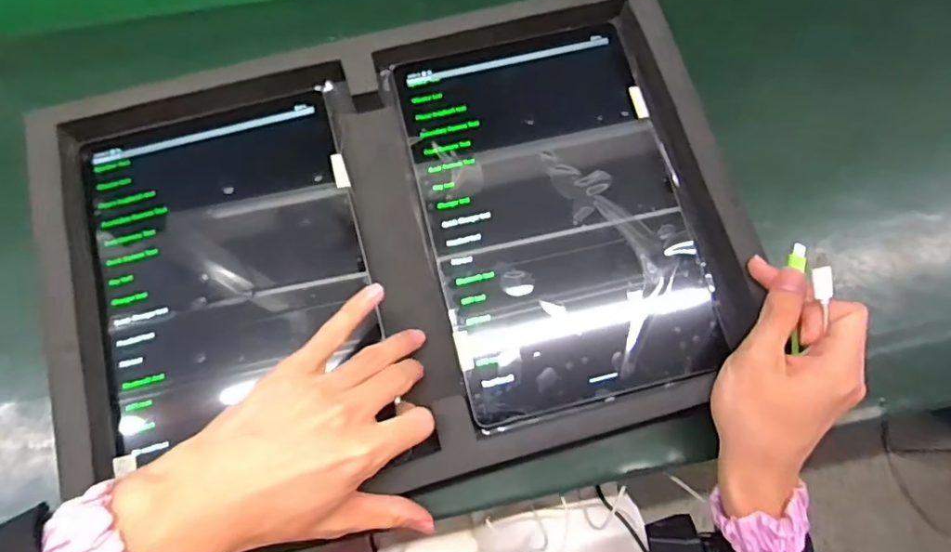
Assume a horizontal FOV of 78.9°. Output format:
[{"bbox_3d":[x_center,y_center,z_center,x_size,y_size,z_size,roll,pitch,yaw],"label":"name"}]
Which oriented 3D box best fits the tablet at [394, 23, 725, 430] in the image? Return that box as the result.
[{"bbox_3d":[0.051,-0.044,0.381,0.162,0.011,0.251,-12,74,-6],"label":"tablet"}]

